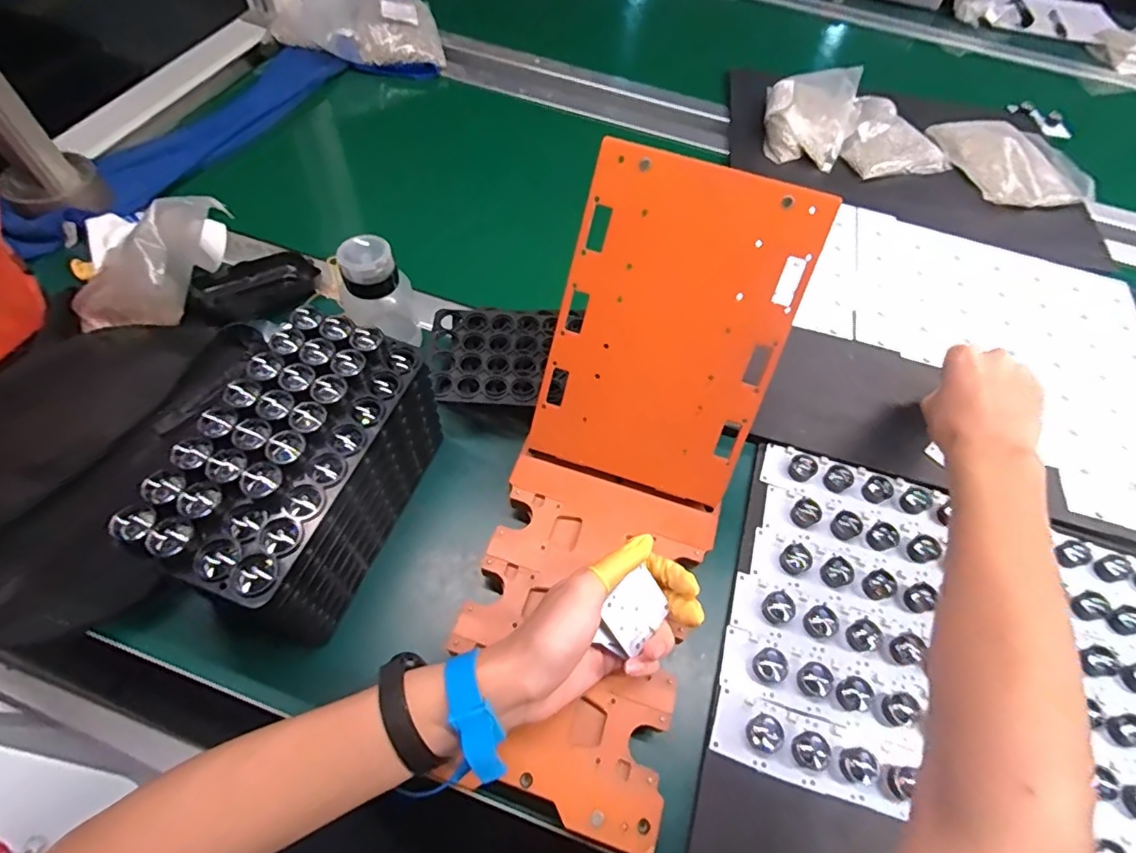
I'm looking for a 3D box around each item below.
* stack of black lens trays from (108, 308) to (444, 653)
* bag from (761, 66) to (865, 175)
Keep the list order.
[{"bbox_3d":[-0.182,0.036,0.390,0.098,0.133,0.190,17,60,6],"label":"stack of black lens trays"},{"bbox_3d":[0.337,-0.442,0.757,0.125,0.044,0.175,25,61,10],"label":"bag"}]

